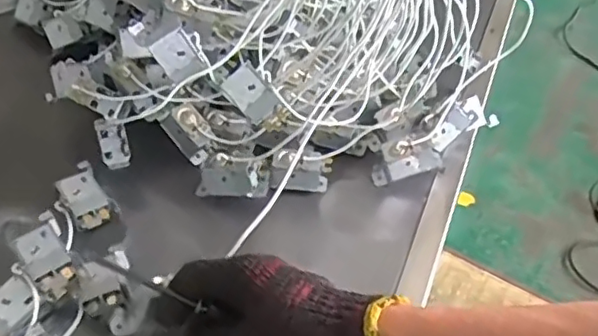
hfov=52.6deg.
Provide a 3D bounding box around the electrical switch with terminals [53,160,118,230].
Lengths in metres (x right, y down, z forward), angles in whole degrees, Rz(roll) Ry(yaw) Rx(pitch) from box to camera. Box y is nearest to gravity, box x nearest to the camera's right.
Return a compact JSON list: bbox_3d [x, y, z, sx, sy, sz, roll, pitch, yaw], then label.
[{"bbox_3d":[-0.194,0.028,0.541,0.041,0.026,0.061,-29,54,-28],"label":"electrical switch with terminals"}]

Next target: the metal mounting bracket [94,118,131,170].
[{"bbox_3d":[-0.166,-0.022,0.543,0.025,0.045,0.008,-16,16,-17],"label":"metal mounting bracket"}]

